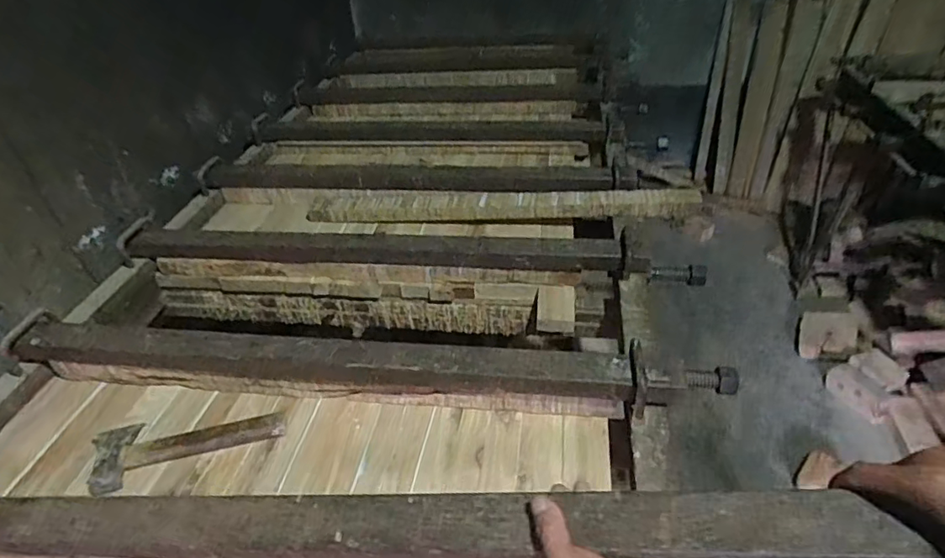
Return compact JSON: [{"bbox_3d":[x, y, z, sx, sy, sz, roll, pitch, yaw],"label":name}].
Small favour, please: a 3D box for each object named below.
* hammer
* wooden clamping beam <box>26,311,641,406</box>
[{"bbox_3d":[-0.445,0.242,0.858,0.276,0.031,0.119,-16,39,-15],"label":"hammer"},{"bbox_3d":[-0.281,0.122,0.894,1.048,0.062,0.064,3,38,9],"label":"wooden clamping beam"}]

